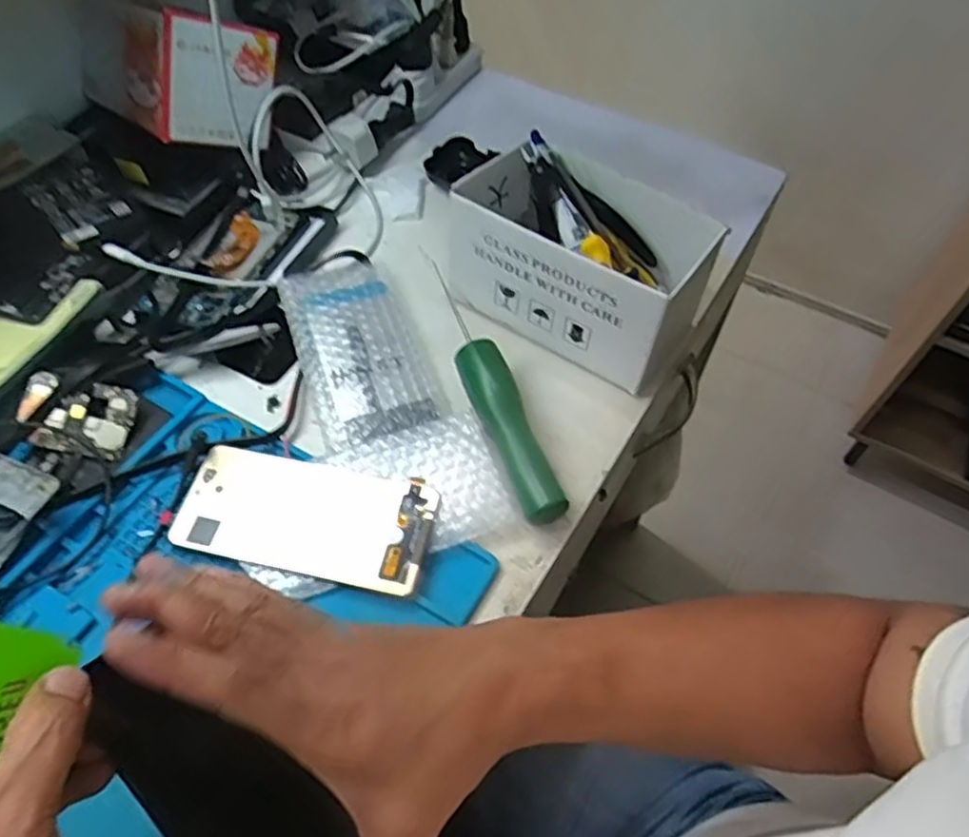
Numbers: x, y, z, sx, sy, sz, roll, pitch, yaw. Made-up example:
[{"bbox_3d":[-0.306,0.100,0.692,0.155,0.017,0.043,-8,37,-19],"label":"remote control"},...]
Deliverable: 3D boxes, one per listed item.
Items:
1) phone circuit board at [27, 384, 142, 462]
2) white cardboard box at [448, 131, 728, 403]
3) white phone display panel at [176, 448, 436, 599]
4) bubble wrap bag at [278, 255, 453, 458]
[{"bbox_3d":[-0.265,-0.002,0.467,0.053,0.010,0.049,16,71,-11],"label":"phone circuit board"},{"bbox_3d":[0.071,-0.122,0.521,0.178,0.091,0.112,30,60,18],"label":"white cardboard box"},{"bbox_3d":[-0.112,0.059,0.439,0.157,0.009,0.074,12,56,7],"label":"white phone display panel"},{"bbox_3d":[-0.096,-0.059,0.525,0.088,0.018,0.177,-19,57,-14],"label":"bubble wrap bag"}]

